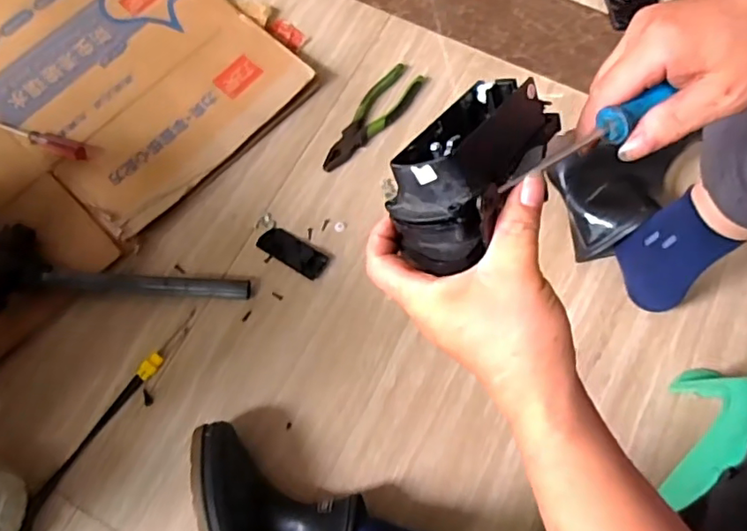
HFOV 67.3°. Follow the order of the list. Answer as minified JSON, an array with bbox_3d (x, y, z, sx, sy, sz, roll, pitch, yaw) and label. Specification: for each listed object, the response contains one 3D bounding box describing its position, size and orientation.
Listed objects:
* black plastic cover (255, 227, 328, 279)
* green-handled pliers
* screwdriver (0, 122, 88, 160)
[{"bbox_3d":[-0.109,-0.020,0.749,0.096,0.023,0.040,31,74,10],"label":"black plastic cover"},{"bbox_3d":[-0.004,-0.214,0.809,0.055,0.019,0.201,39,76,12],"label":"green-handled pliers"},{"bbox_3d":[-0.493,-0.186,0.792,0.190,0.018,0.030,18,72,6],"label":"screwdriver"}]

